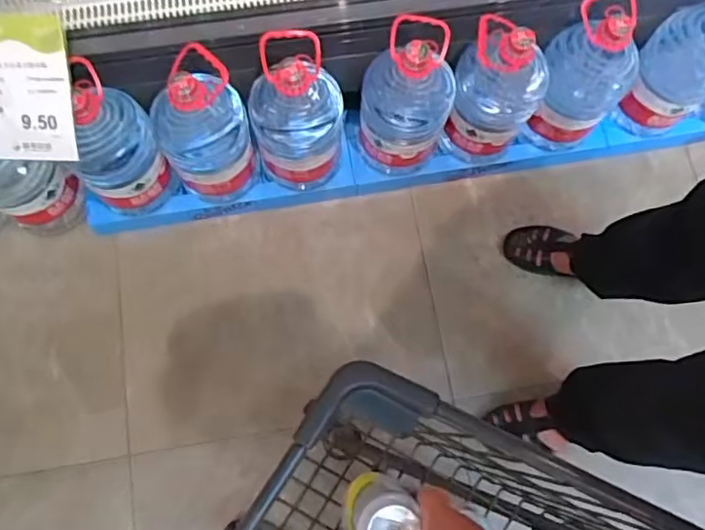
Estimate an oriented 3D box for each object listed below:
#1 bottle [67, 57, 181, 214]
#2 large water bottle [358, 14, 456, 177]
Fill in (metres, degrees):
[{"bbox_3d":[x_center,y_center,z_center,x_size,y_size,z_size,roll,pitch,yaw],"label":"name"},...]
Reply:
[{"bbox_3d":[-0.392,-0.189,0.998,0.136,0.290,0.121,-39,78,-11],"label":"bottle"},{"bbox_3d":[0.090,-0.273,1.031,0.151,0.278,0.137,10,74,2],"label":"large water bottle"}]

